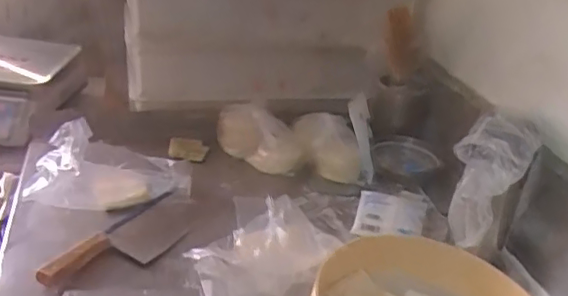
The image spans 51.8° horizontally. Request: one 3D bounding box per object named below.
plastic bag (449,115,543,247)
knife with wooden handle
[{"bbox_3d":[0.286,0.025,0.810,0.092,0.095,0.223,23,74,25],"label":"plastic bag"},{"bbox_3d":[-0.228,0.132,0.852,0.089,0.026,0.276,24,33,30],"label":"knife with wooden handle"}]

